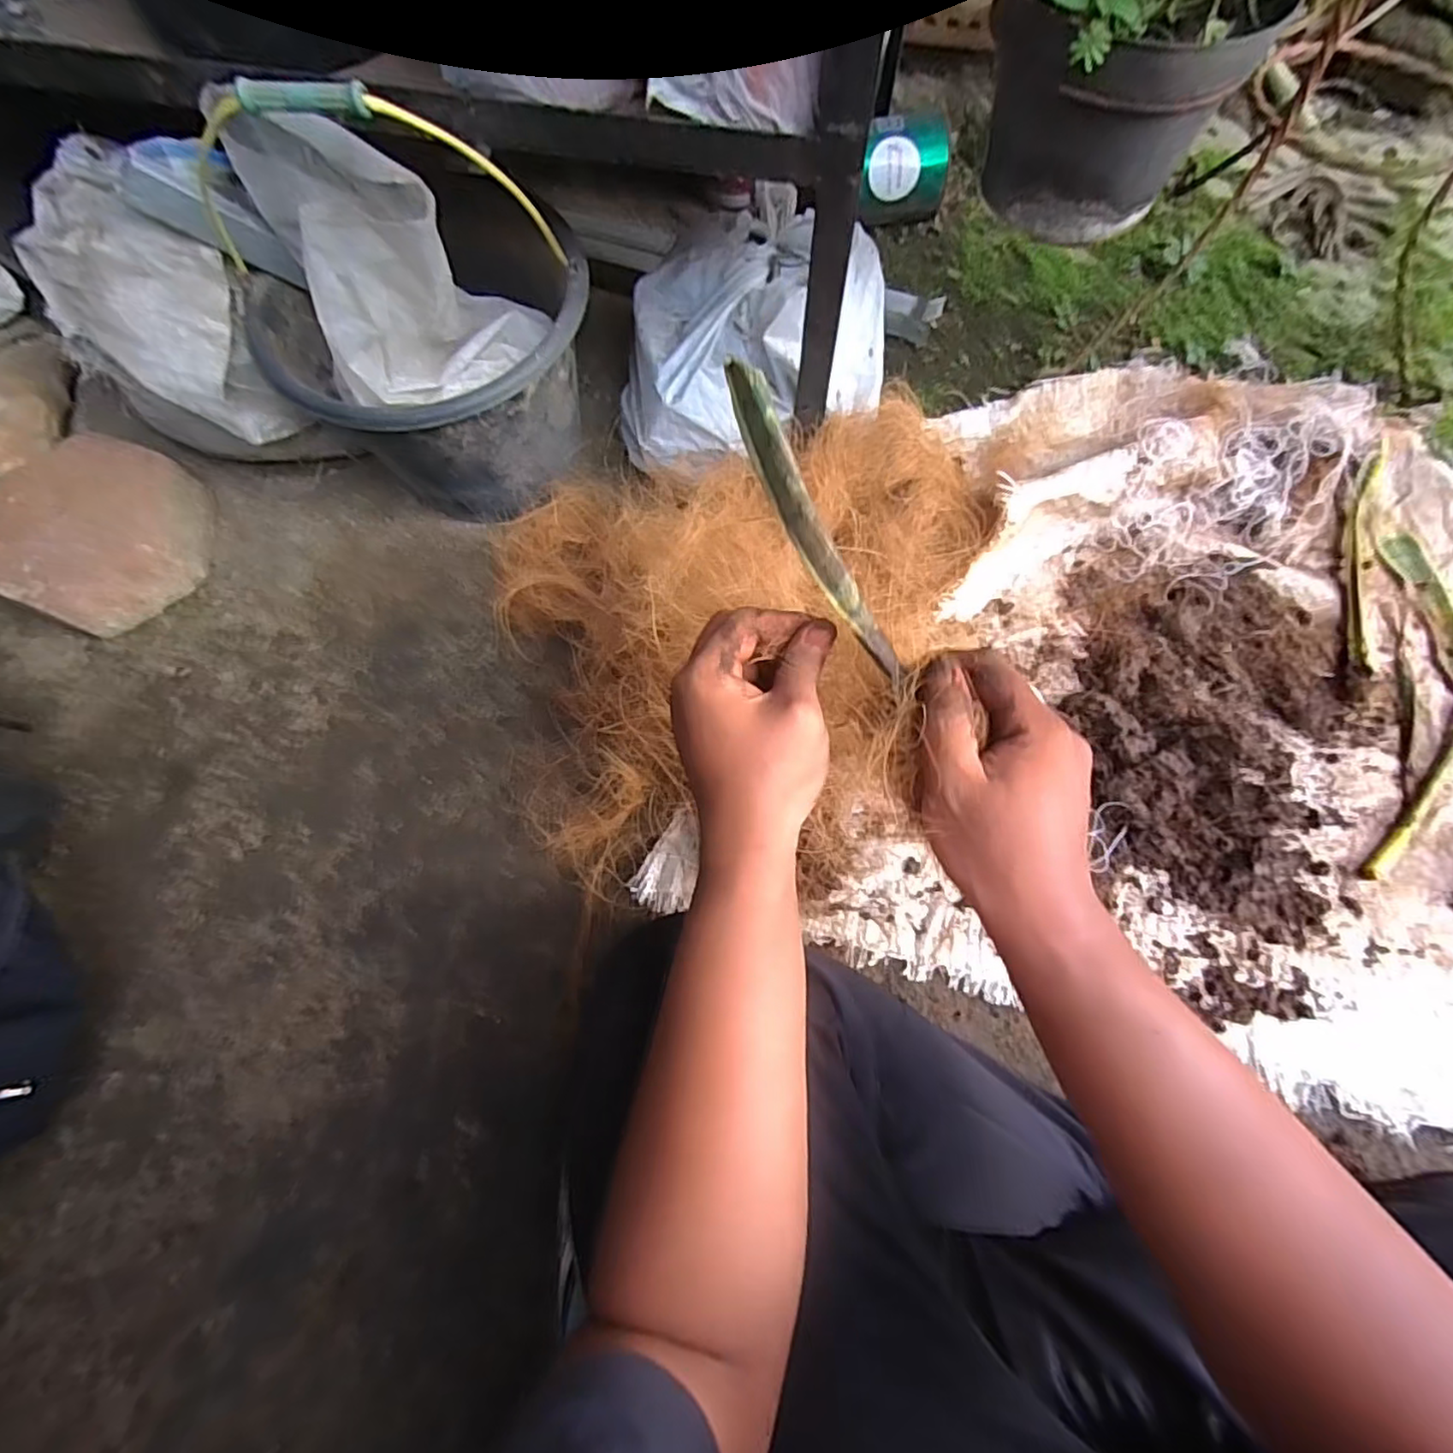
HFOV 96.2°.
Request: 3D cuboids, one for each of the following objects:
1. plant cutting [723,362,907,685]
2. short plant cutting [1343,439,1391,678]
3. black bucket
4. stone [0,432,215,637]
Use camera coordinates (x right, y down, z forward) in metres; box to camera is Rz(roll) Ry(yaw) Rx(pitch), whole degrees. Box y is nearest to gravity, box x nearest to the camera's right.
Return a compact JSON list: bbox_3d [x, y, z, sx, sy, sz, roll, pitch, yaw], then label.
[{"bbox_3d":[0.041,-0.087,0.302,0.015,0.020,0.158,-36,109,-9],"label":"plant cutting"},{"bbox_3d":[0.630,-0.170,0.648,0.029,0.024,0.261,16,74,7],"label":"short plant cutting"},{"bbox_3d":[-0.263,-0.366,0.554,0.248,0.312,0.248,0,71,1],"label":"black bucket"},{"bbox_3d":[-0.638,-0.196,0.665,0.189,0.088,0.185,-1,73,2],"label":"stone"}]

